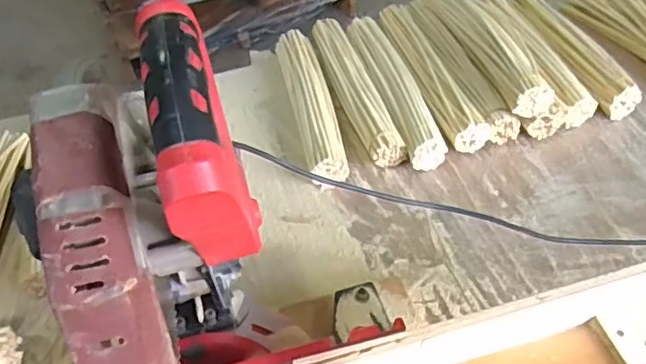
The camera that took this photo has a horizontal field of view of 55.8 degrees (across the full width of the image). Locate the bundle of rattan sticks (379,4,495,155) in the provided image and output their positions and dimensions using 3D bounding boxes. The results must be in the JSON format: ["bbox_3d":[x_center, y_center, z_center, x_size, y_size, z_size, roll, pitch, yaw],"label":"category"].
[{"bbox_3d":[0.176,-0.197,1.075,0.074,0.050,0.386,-16,47,-9],"label":"bundle of rattan sticks"}]

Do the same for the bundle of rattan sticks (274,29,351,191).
[{"bbox_3d":[-0.022,-0.143,1.053,0.071,0.052,0.381,-11,46,-4],"label":"bundle of rattan sticks"}]

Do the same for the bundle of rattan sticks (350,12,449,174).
[{"bbox_3d":[0.120,-0.169,1.067,0.064,0.058,0.397,-12,46,-6],"label":"bundle of rattan sticks"}]

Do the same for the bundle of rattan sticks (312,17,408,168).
[{"bbox_3d":[0.049,-0.165,1.075,0.072,0.055,0.398,-14,47,-7],"label":"bundle of rattan sticks"}]

